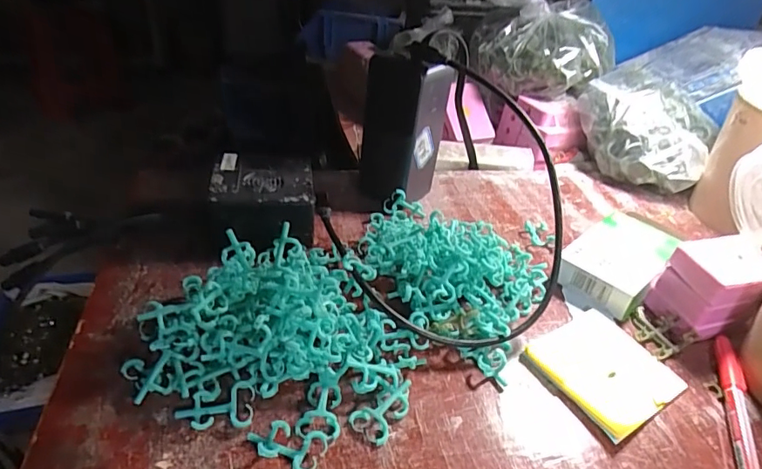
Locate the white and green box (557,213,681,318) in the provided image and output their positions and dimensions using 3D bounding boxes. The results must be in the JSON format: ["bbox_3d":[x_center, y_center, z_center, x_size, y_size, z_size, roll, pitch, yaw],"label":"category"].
[{"bbox_3d":[0.189,0.022,0.392,0.058,0.027,0.100,32,44,30],"label":"white and green box"}]

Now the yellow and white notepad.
[{"bbox_3d":[0.145,0.086,0.319,0.080,0.006,0.076,-18,43,-29],"label":"yellow and white notepad"}]

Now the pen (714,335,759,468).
[{"bbox_3d":[0.213,0.113,0.292,0.014,0.010,0.138,18,38,15],"label":"pen"}]

